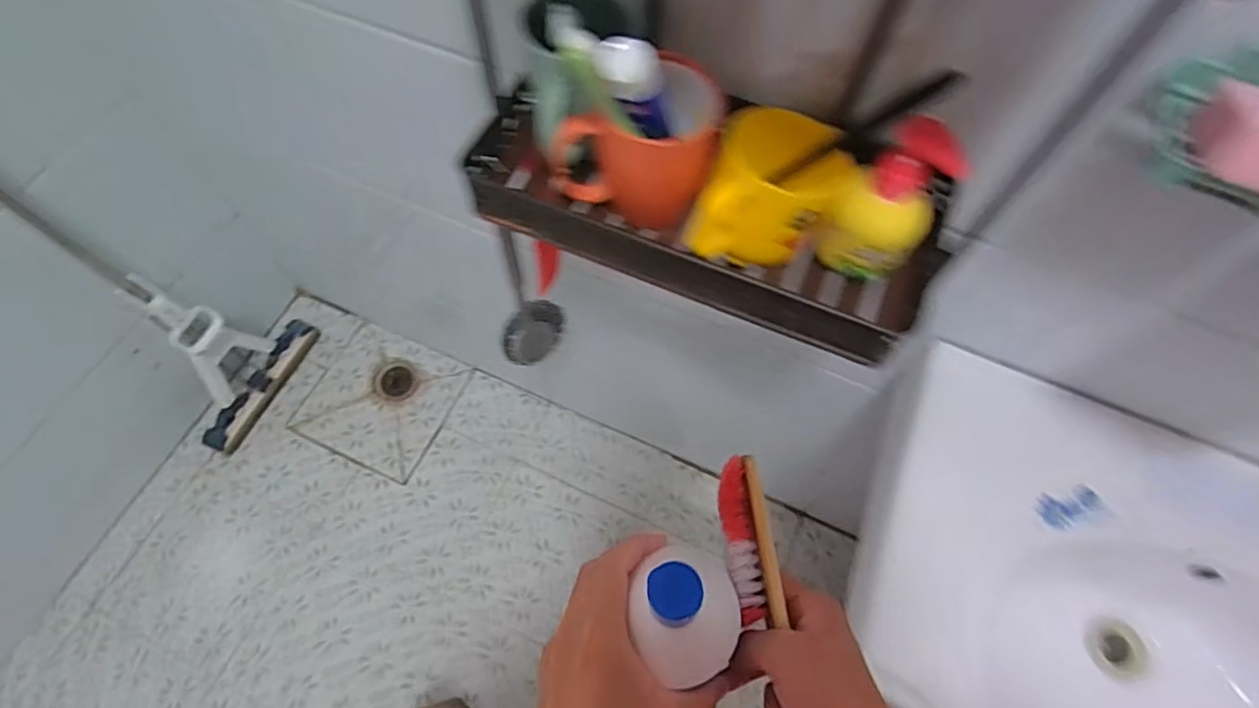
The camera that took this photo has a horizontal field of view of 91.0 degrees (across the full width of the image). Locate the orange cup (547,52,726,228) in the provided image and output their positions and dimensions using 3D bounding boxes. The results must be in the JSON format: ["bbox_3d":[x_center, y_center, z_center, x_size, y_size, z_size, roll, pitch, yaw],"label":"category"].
[{"bbox_3d":[0.007,-0.156,0.441,0.111,0.090,0.083,14,65,6],"label":"orange cup"}]

